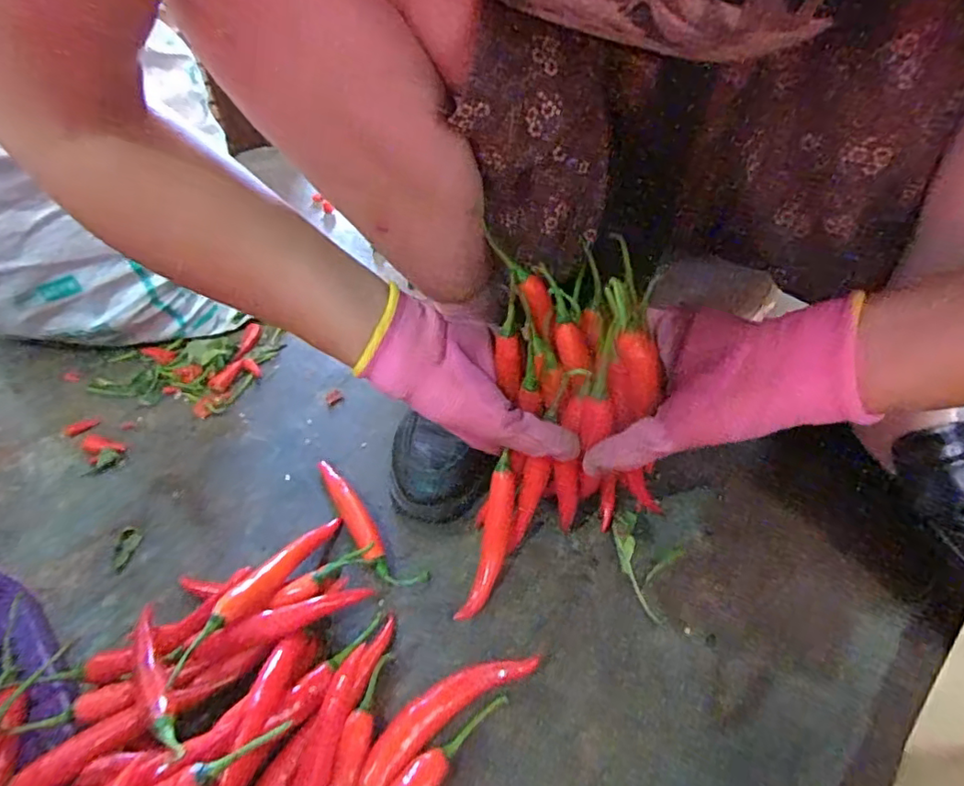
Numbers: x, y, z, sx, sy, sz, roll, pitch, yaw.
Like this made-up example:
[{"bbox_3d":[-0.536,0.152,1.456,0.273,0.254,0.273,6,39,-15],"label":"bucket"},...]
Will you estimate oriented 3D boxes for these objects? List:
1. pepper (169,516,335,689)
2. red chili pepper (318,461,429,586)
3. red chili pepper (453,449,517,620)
[{"bbox_3d":[-0.145,0.127,0.385,0.019,0.014,0.149,12,25,20],"label":"pepper"},{"bbox_3d":[-0.096,0.098,0.446,0.027,0.014,0.146,-33,48,-26],"label":"red chili pepper"},{"bbox_3d":[0.007,0.100,0.400,0.020,0.014,0.110,11,81,19],"label":"red chili pepper"}]

